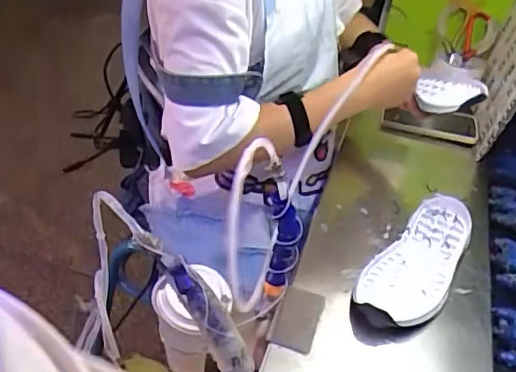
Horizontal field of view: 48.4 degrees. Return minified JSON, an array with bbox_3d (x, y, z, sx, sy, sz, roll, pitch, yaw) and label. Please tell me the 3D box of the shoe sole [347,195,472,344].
[{"bbox_3d":[0.210,0.108,0.751,0.099,0.039,0.294,26,40,29],"label":"shoe sole"}]

